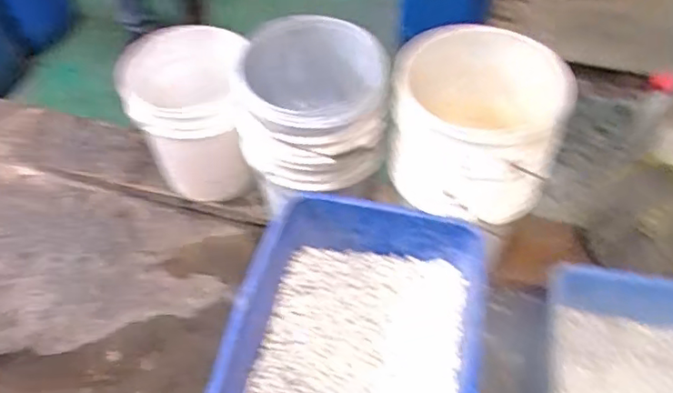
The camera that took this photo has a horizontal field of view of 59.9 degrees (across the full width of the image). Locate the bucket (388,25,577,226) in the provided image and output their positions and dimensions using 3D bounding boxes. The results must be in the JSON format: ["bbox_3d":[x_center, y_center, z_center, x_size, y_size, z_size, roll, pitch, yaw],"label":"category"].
[{"bbox_3d":[0.291,-0.157,1.255,0.337,0.281,0.351,10,51,9],"label":"bucket"}]

